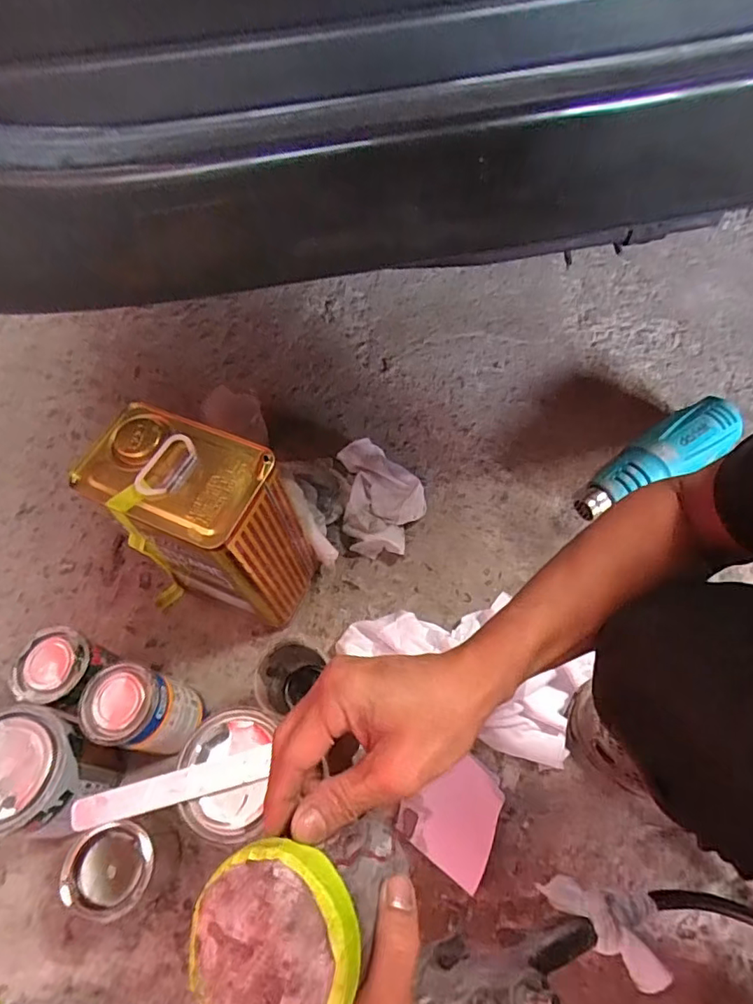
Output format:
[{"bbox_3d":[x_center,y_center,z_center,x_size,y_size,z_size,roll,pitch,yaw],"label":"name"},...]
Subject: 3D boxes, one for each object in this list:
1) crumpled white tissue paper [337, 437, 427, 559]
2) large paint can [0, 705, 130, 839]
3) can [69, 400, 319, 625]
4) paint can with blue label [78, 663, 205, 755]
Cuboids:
[{"bbox_3d":[0.009,-0.009,0.710,0.107,0.038,0.157,-5,60,-1],"label":"crumpled white tissue paper"},{"bbox_3d":[-0.319,0.266,0.526,0.118,0.128,0.103,2,60,3],"label":"large paint can"},{"bbox_3d":[-0.176,0.029,0.576,0.173,0.243,0.104,24,63,15],"label":"can"},{"bbox_3d":[-0.232,0.216,0.549,0.080,0.130,0.075,-1,60,2],"label":"paint can with blue label"}]

